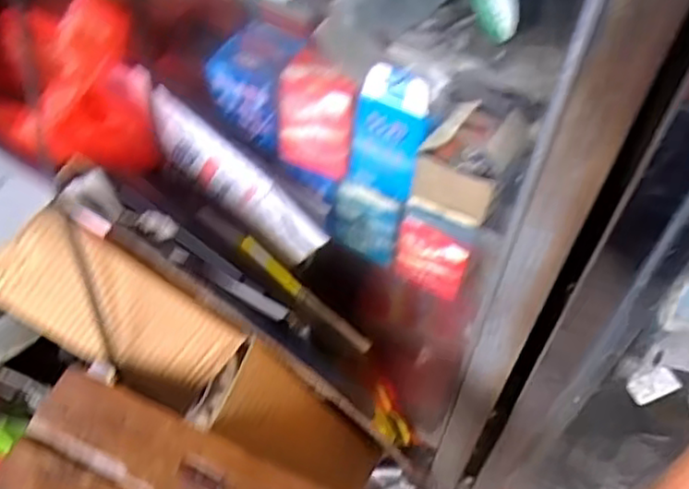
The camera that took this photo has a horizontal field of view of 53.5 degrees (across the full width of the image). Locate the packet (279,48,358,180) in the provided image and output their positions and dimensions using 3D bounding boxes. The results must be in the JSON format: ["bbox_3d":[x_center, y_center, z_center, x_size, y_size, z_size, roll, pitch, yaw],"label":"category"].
[{"bbox_3d":[-0.021,-0.102,0.547,0.062,0.091,0.026,22,56,14],"label":"packet"}]

